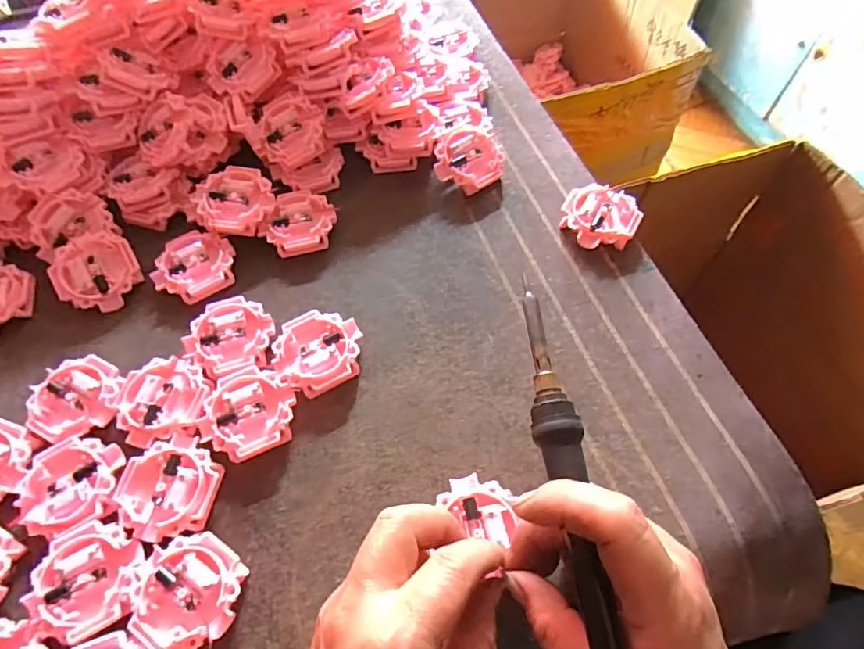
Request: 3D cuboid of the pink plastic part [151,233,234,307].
[{"bbox_3d":[-0.165,-0.041,0.364,0.055,0.010,0.049,-33,64,-15],"label":"pink plastic part"}]

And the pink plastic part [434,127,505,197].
[{"bbox_3d":[0.028,-0.126,0.402,0.054,0.015,0.050,-31,85,-15],"label":"pink plastic part"}]

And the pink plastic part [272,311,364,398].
[{"bbox_3d":[-0.070,0.017,0.332,0.054,0.015,0.052,-1,60,2],"label":"pink plastic part"}]

